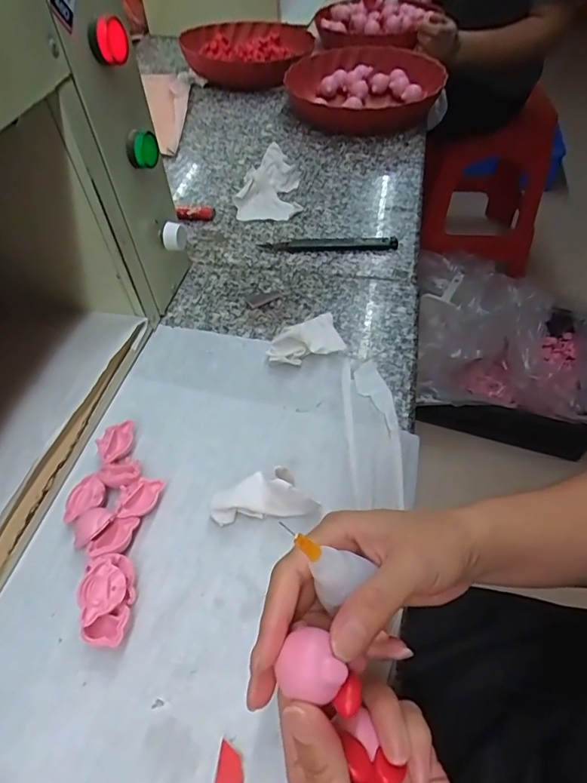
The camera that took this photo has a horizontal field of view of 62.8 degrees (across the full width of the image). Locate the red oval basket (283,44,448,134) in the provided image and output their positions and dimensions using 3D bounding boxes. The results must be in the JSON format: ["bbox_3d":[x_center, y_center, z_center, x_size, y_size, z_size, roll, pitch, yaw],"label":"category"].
[{"bbox_3d":[0.105,-0.462,0.741,0.234,0.060,0.242,7,52,9],"label":"red oval basket"}]

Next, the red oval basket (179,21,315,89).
[{"bbox_3d":[-0.093,-0.612,0.872,0.229,0.059,0.188,10,52,11],"label":"red oval basket"}]

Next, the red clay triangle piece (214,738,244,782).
[{"bbox_3d":[-0.034,0.205,0.248,0.014,0.004,0.037,8,56,3],"label":"red clay triangle piece"}]

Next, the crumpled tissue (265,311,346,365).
[{"bbox_3d":[0.009,-0.046,0.440,0.068,0.017,0.048,-16,52,-9],"label":"crumpled tissue"}]

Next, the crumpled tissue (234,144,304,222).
[{"bbox_3d":[-0.034,-0.273,0.624,0.079,0.024,0.146,-3,51,1],"label":"crumpled tissue"}]

